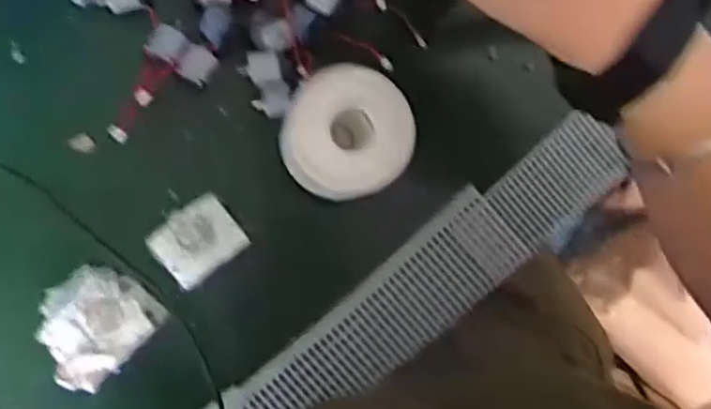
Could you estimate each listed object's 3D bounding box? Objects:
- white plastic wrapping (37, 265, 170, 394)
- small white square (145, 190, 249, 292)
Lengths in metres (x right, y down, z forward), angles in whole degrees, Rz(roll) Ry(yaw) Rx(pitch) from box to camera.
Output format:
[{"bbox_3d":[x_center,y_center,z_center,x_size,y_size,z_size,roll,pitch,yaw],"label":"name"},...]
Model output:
[{"bbox_3d":[-0.147,0.067,0.413,0.055,0.005,0.065,43,84,-3],"label":"white plastic wrapping"},{"bbox_3d":[-0.090,0.020,0.424,0.047,0.004,0.039,-38,92,-7],"label":"small white square"}]

